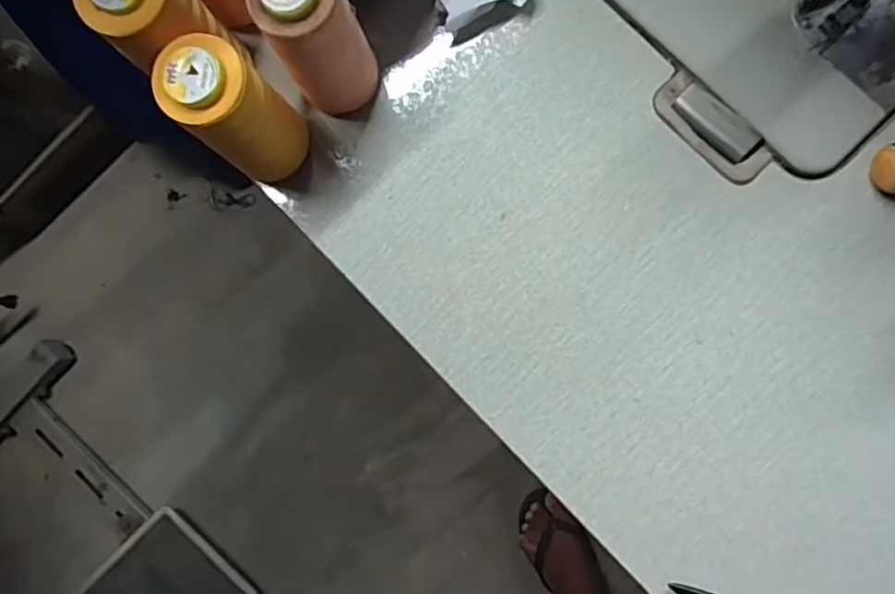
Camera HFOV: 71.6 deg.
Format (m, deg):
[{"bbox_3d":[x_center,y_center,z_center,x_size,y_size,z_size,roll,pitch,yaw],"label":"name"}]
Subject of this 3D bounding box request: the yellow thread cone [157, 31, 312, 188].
[{"bbox_3d":[-0.114,-0.100,0.349,0.042,0.114,0.045,0,86,4],"label":"yellow thread cone"}]

